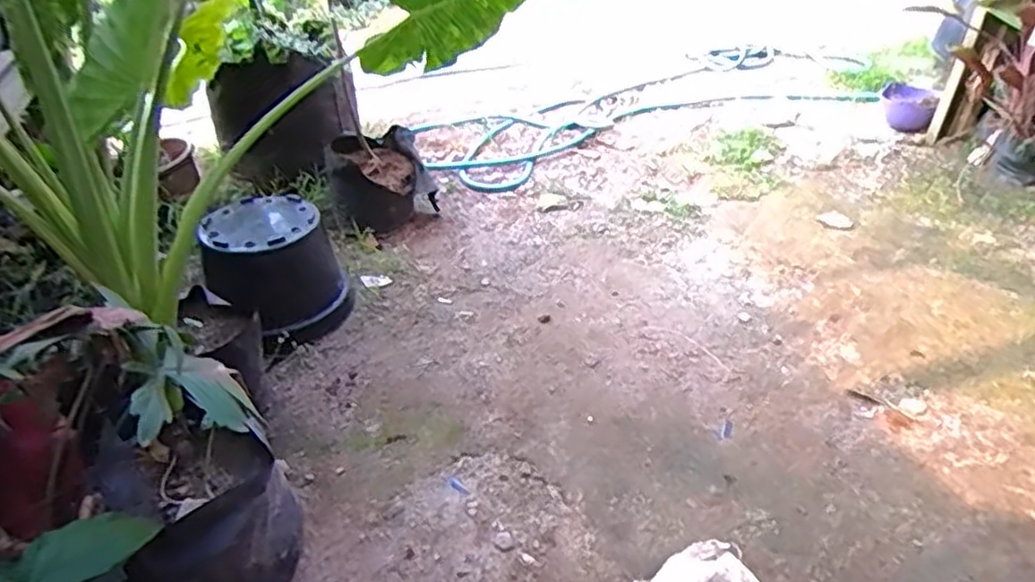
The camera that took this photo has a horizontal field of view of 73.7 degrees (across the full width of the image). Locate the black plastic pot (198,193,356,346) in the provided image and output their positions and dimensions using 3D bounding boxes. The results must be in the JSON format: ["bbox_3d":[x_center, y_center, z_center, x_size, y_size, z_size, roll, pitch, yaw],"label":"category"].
[{"bbox_3d":[-0.498,-0.037,1.455,0.248,0.243,0.276,-10,37,-17],"label":"black plastic pot"}]

